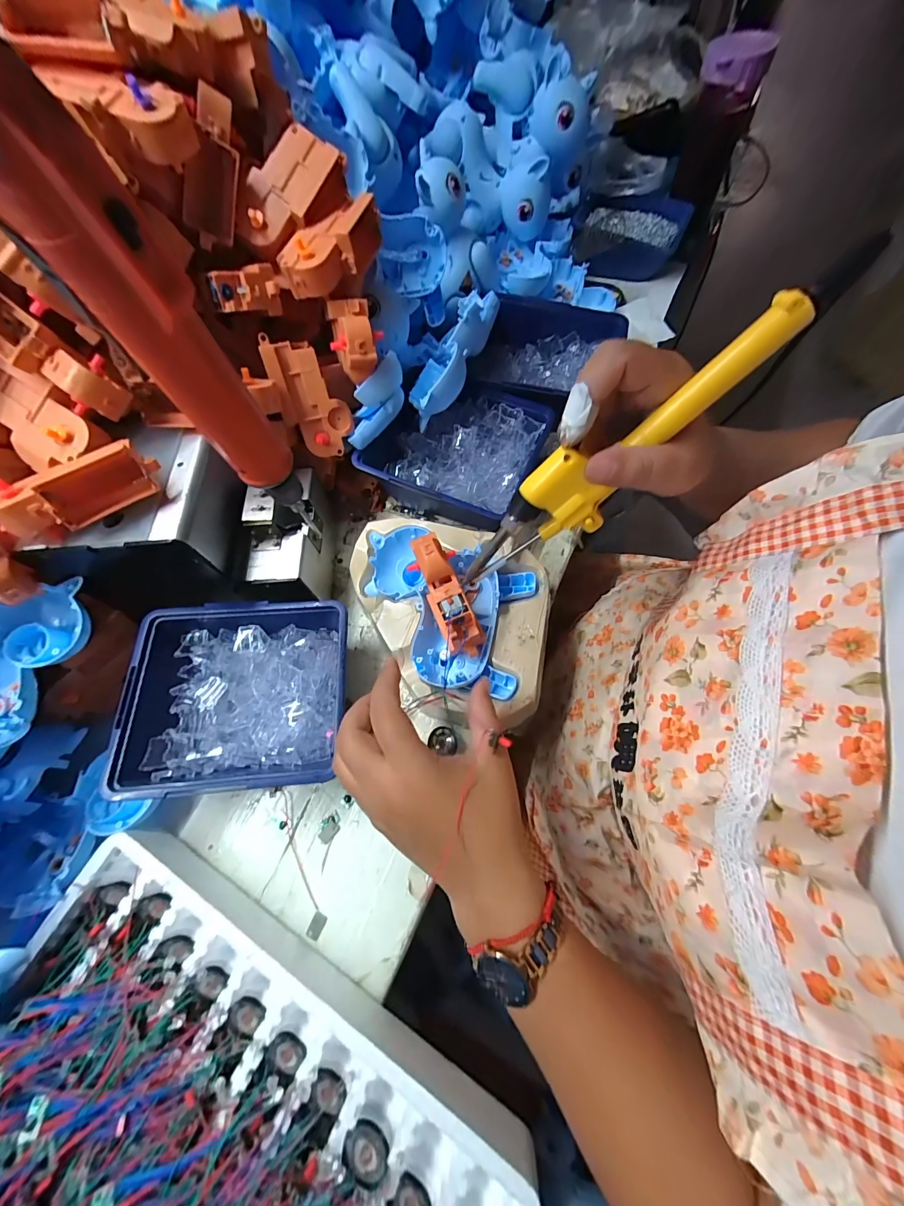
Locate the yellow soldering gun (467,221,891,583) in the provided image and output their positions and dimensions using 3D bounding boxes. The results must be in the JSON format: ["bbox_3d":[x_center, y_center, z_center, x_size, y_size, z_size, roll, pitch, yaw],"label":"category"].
[{"bbox_3d":[0.092,-0.081,0.212,0.228,0.039,0.032,-37,60,26],"label":"yellow soldering gun"}]

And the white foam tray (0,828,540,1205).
[{"bbox_3d":[-0.151,0.333,0.212,0.342,0.043,0.232,26,66,15],"label":"white foam tray"}]

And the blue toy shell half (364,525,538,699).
[{"bbox_3d":[-0.011,0.002,0.340,0.154,0.037,0.135,13,63,9],"label":"blue toy shell half"}]

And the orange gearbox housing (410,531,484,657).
[{"bbox_3d":[-0.004,-0.005,0.301,0.030,0.025,0.100,-24,91,-11],"label":"orange gearbox housing"}]

